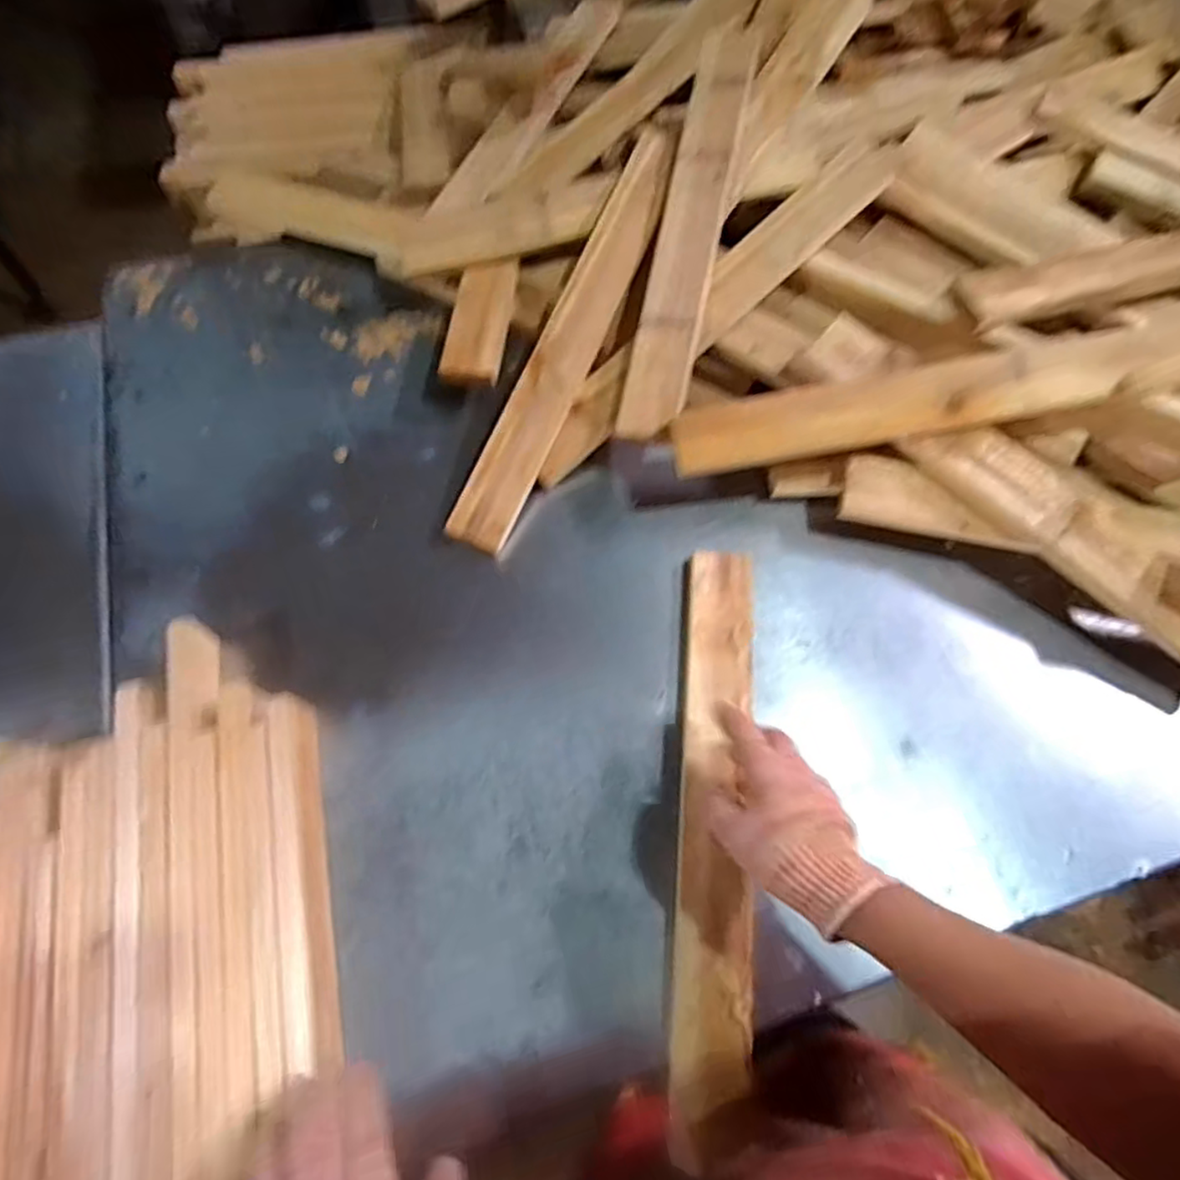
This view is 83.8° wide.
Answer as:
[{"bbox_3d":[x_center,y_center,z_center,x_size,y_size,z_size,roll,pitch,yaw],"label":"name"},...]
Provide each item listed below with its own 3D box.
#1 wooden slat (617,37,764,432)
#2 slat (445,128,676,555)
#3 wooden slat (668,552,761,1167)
[{"bbox_3d":[0.109,-0.394,0.710,0.072,0.025,0.491,12,80,3],"label":"wooden slat"},{"bbox_3d":[-0.016,-0.276,0.710,0.066,0.026,0.506,23,81,8],"label":"slat"},{"bbox_3d":[0.111,0.181,0.567,0.058,0.027,0.480,6,65,1],"label":"wooden slat"}]

